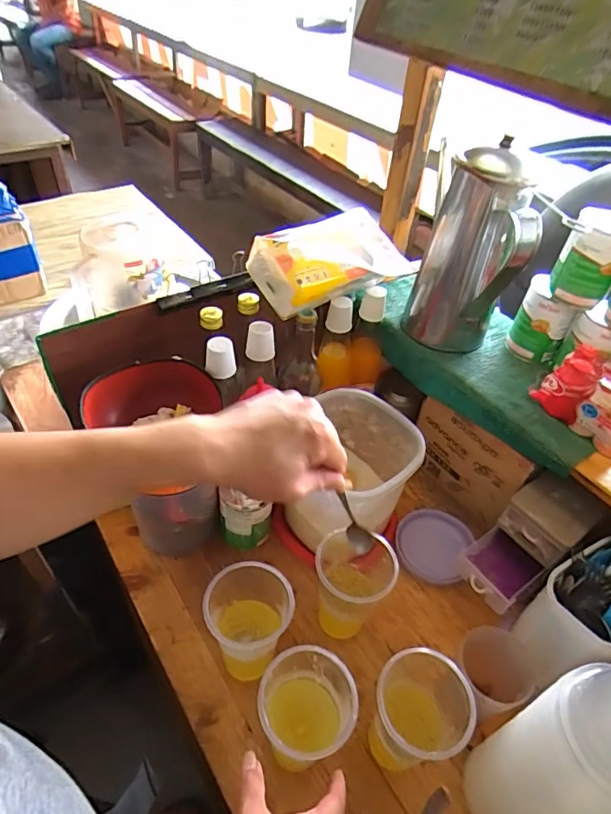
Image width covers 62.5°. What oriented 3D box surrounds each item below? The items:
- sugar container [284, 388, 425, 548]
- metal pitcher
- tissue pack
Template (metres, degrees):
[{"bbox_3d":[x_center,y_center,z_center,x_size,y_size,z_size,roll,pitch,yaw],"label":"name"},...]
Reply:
[{"bbox_3d":[0.060,0.091,0.695,0.158,0.149,0.159,2,46,-2],"label":"sugar container"},{"bbox_3d":[0.214,-0.188,0.668,0.127,0.249,0.099,14,46,9],"label":"metal pitcher"},{"bbox_3d":[0.036,-0.196,0.689,0.202,0.092,0.107,-20,50,-22],"label":"tissue pack"}]

